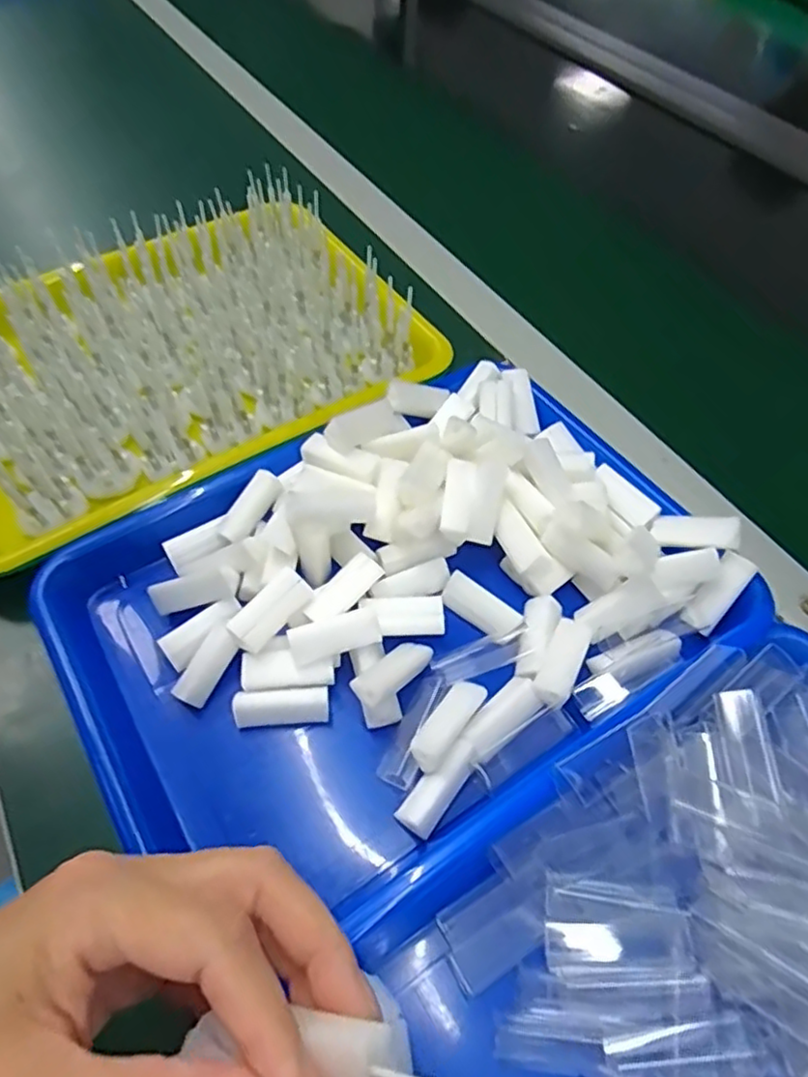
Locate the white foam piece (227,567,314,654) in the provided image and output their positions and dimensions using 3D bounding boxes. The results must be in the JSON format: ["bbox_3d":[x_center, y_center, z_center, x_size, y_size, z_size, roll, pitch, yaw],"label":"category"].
[{"bbox_3d":[-0.068,0.037,0.339,0.019,0.013,0.045,33,60,20],"label":"white foam piece"}]

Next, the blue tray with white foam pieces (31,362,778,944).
[{"bbox_3d":[-0.006,0.031,0.355,0.325,0.055,0.241,-29,60,-20],"label":"blue tray with white foam pieces"}]

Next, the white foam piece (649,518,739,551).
[{"bbox_3d":[0.161,-0.004,0.363,0.044,0.010,0.019,4,52,33],"label":"white foam piece"}]

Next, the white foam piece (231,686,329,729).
[{"bbox_3d":[-0.061,0.085,0.330,0.046,0.010,0.015,-4,55,-4],"label":"white foam piece"}]

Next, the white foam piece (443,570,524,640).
[{"bbox_3d":[0.040,0.037,0.352,0.018,0.009,0.046,-39,53,-24],"label":"white foam piece"}]

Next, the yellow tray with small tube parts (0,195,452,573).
[{"bbox_3d":[-0.166,-0.132,0.454,0.330,0.053,0.242,-25,59,-18],"label":"yellow tray with small tube parts"}]

